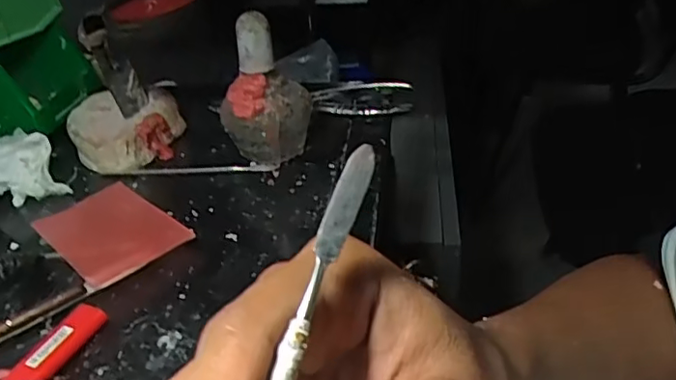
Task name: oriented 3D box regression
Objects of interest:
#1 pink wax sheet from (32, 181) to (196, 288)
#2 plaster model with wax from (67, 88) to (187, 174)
[{"bbox_3d":[-0.167,0.028,0.448,0.075,0.005,0.119,-32,39,-32],"label":"pink wax sheet"},{"bbox_3d":[-0.186,-0.055,0.536,0.094,0.048,0.073,-11,36,-9],"label":"plaster model with wax"}]

